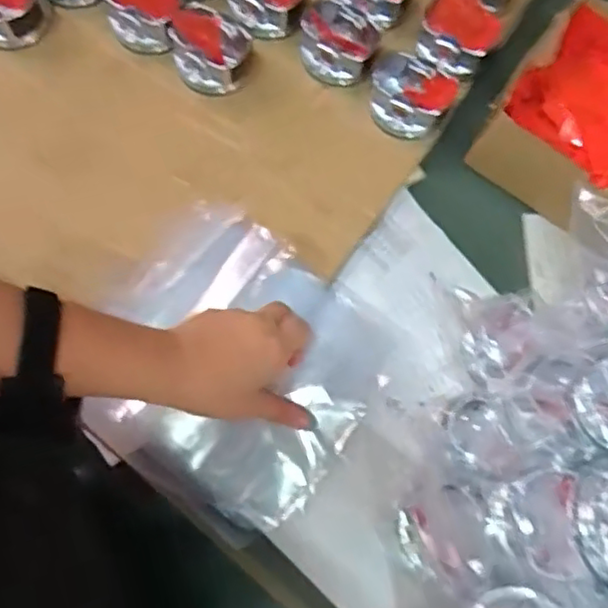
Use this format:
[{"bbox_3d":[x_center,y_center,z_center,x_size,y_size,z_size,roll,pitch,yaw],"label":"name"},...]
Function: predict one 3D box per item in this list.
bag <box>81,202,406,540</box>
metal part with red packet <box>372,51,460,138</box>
[{"bbox_3d":[-0.062,0.048,0.521,0.223,0.026,0.209,36,79,7],"label":"bag"},{"bbox_3d":[0.095,-0.187,0.580,0.077,0.035,0.060,27,76,4],"label":"metal part with red packet"}]

